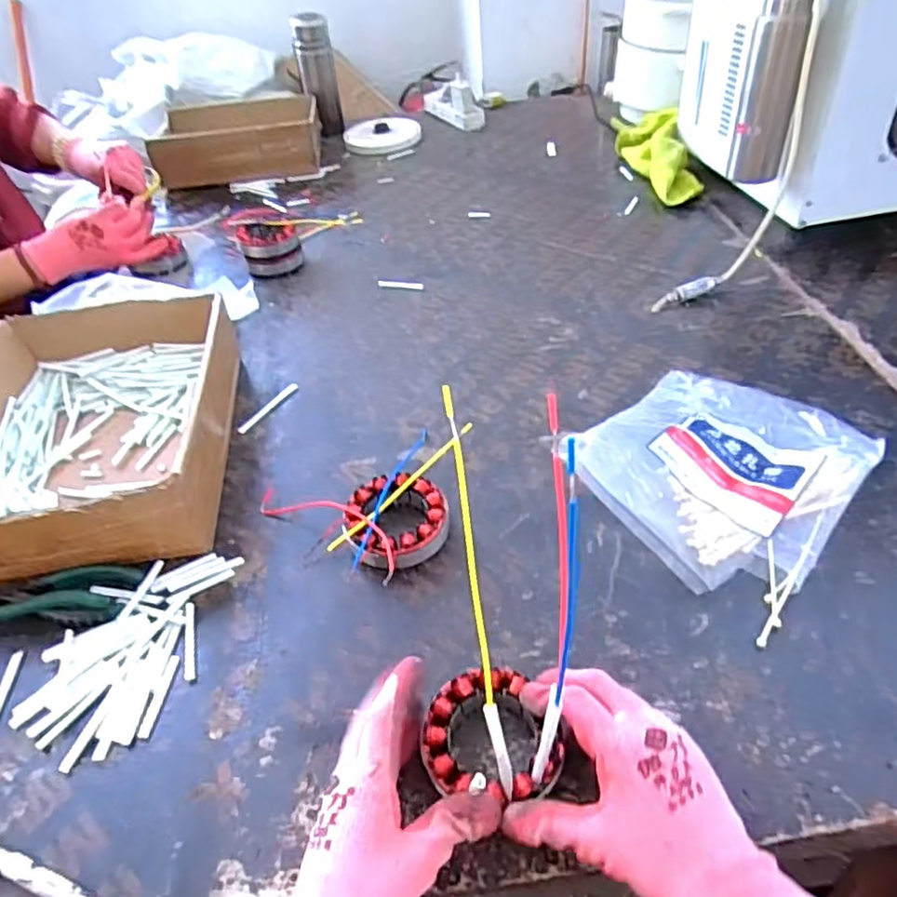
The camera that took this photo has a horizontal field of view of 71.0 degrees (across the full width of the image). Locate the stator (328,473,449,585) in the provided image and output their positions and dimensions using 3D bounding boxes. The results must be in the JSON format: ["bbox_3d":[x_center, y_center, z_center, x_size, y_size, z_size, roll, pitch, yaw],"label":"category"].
[{"bbox_3d":[-0.044,0.064,0.530,0.083,0.038,0.094,3,44,11],"label":"stator"}]

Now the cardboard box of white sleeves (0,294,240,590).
[{"bbox_3d":[-0.343,-0.025,0.620,0.239,0.097,0.335,-9,43,-3],"label":"cardboard box of white sleeves"}]

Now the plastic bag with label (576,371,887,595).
[{"bbox_3d":[0.238,0.004,0.546,0.200,0.059,0.250,31,55,33],"label":"plastic bag with label"}]

